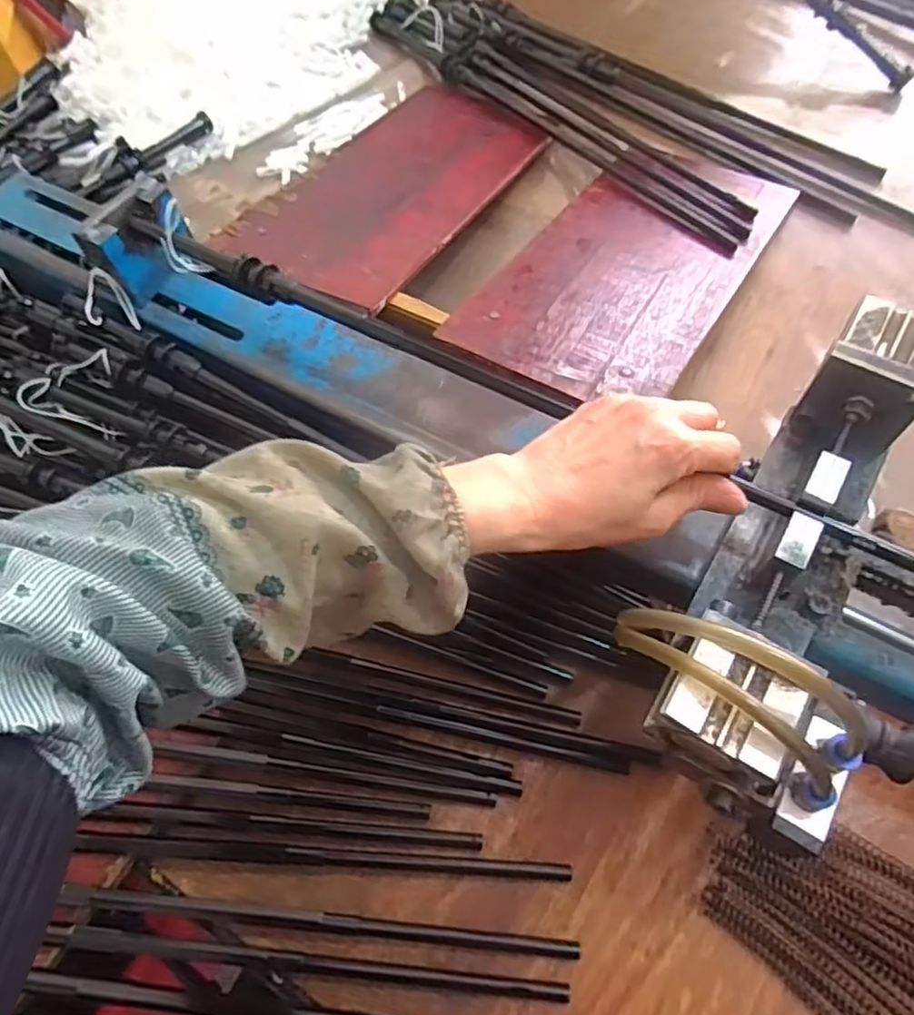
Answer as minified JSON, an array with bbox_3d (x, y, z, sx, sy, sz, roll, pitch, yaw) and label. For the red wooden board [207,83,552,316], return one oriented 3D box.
[{"bbox_3d":[-0.051,-0.303,0.621,0.170,0.011,0.354,25,57,15],"label":"red wooden board"}]

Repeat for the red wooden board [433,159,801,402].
[{"bbox_3d":[0.152,-0.209,0.561,0.165,0.007,0.361,27,57,18],"label":"red wooden board"}]

